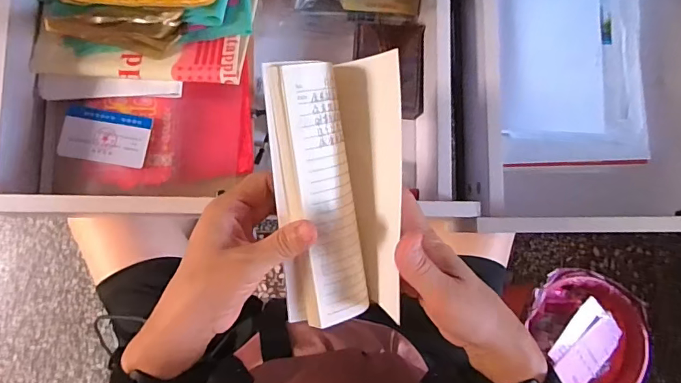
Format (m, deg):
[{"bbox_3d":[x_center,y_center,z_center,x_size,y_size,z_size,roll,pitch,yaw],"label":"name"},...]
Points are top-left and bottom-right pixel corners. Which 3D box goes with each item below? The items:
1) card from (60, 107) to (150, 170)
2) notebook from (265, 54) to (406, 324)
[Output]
[{"bbox_3d":[-0.240,-0.056,0.462,0.084,0.006,0.054,9,81,-6],"label":"card"},{"bbox_3d":[-0.002,0.003,0.349,0.091,0.057,0.198,-4,103,-5],"label":"notebook"}]

